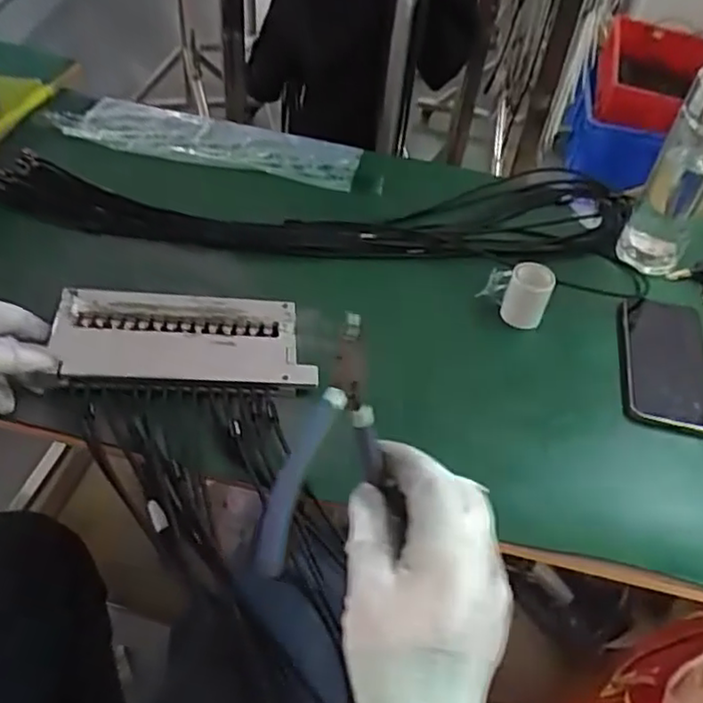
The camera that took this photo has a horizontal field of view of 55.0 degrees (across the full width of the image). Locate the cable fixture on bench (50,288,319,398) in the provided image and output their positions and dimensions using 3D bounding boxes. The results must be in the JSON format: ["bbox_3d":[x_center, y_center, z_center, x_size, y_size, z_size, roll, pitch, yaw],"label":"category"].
[{"bbox_3d":[-0.145,-0.008,0.590,0.216,0.018,0.105,3,46,-4],"label":"cable fixture on bench"}]

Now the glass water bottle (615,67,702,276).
[{"bbox_3d":[0.338,-0.175,0.686,0.064,0.203,0.059,27,49,18],"label":"glass water bottle"}]

